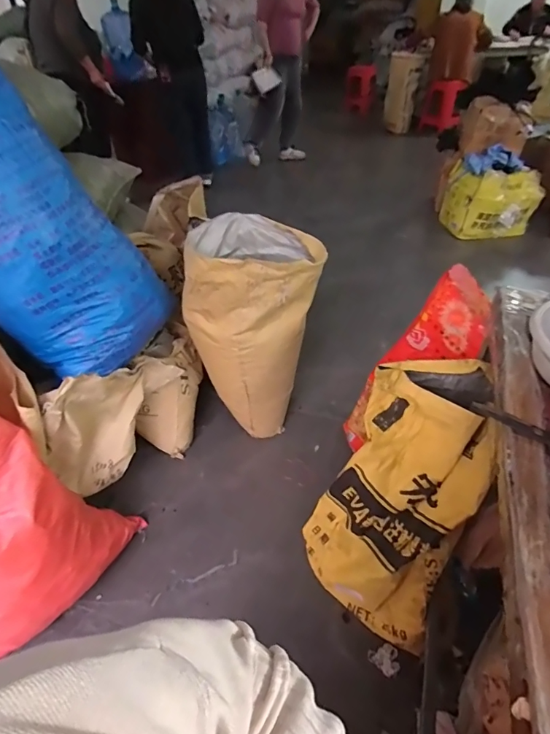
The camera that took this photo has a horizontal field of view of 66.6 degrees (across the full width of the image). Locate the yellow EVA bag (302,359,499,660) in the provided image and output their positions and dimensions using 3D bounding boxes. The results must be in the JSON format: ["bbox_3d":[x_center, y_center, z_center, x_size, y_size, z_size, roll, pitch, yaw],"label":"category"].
[{"bbox_3d":[0.272,0.281,0.952,0.322,0.647,0.138,24,18,28],"label":"yellow EVA bag"}]

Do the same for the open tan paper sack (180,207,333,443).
[{"bbox_3d":[-0.056,-0.116,1.330,0.321,0.605,0.329,26,49,30],"label":"open tan paper sack"}]

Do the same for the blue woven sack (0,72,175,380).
[{"bbox_3d":[-0.622,-0.366,0.976,0.296,0.900,0.303,-17,34,27],"label":"blue woven sack"}]

